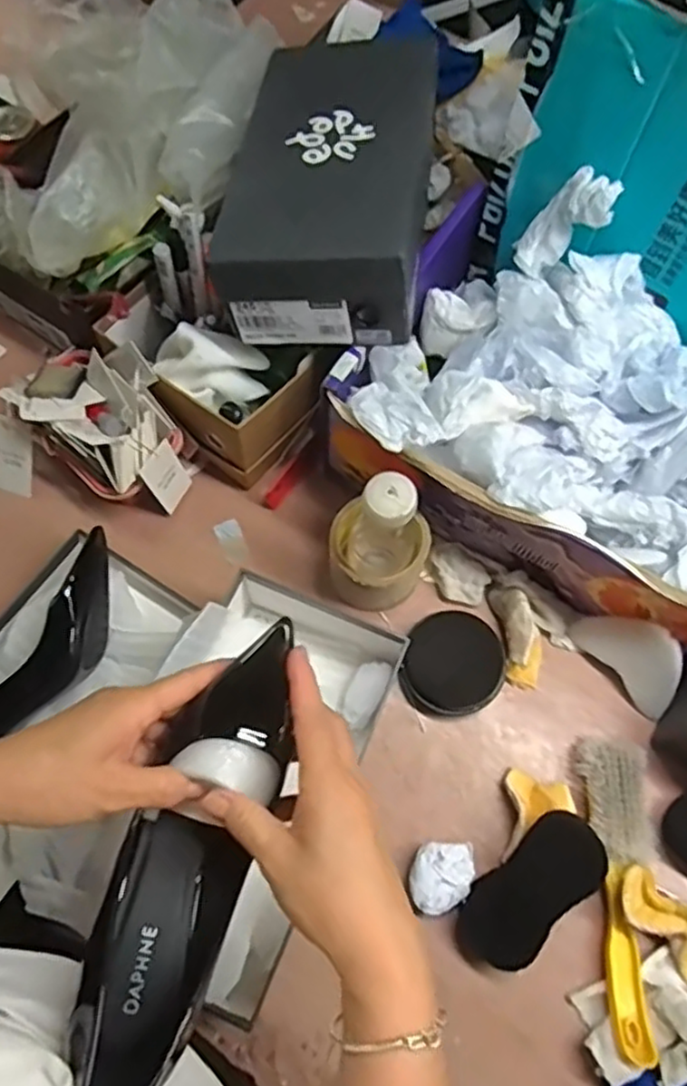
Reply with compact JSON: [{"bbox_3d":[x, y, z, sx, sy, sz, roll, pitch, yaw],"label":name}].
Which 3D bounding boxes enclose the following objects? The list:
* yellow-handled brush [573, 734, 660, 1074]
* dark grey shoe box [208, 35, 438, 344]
[{"bbox_3d":[0.236,0.278,0.569,0.062,0.033,0.232,0,68,-1],"label":"yellow-handled brush"},{"bbox_3d":[-0.013,-0.327,0.621,0.166,0.096,0.292,5,68,0],"label":"dark grey shoe box"}]

